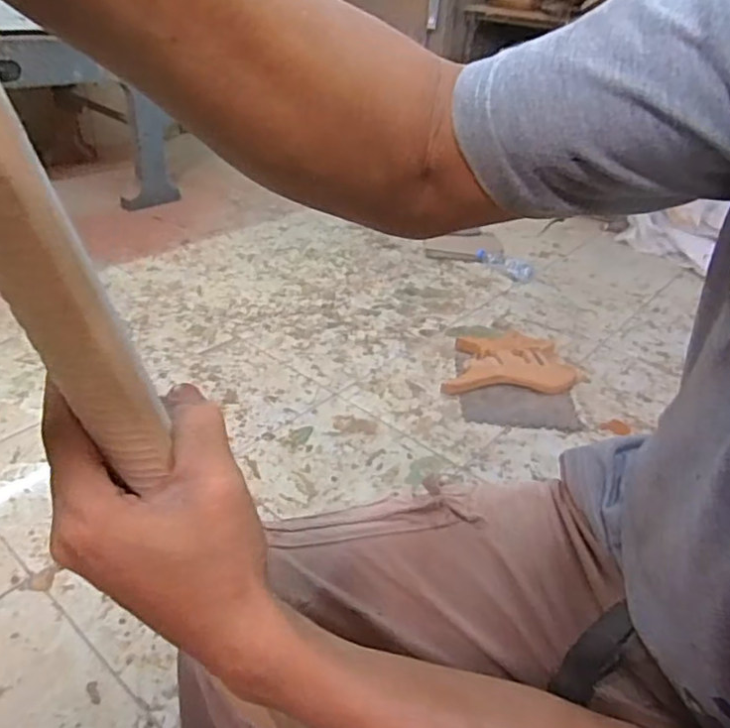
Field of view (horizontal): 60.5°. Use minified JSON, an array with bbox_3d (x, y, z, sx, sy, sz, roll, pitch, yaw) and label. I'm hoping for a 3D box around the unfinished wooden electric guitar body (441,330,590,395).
[{"bbox_3d":[0.407,-0.014,1.803,0.422,0.053,0.274,0,33,-7],"label":"unfinished wooden electric guitar body"}]

